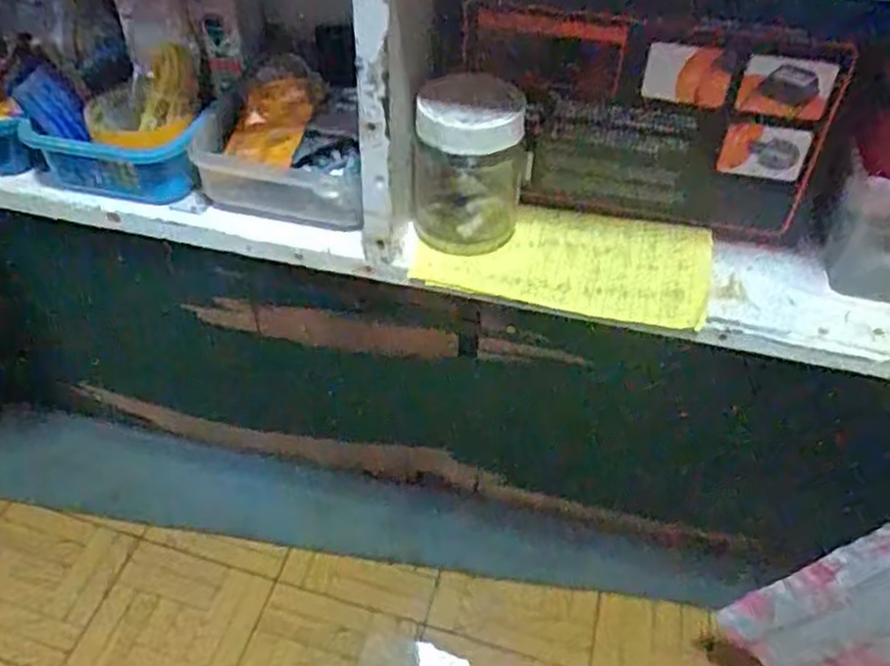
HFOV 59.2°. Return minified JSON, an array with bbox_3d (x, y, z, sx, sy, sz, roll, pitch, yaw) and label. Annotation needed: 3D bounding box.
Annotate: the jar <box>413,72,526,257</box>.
[{"bbox_3d":[0.017,-0.114,0.532,0.072,0.109,0.066,6,44,4],"label":"jar"}]

